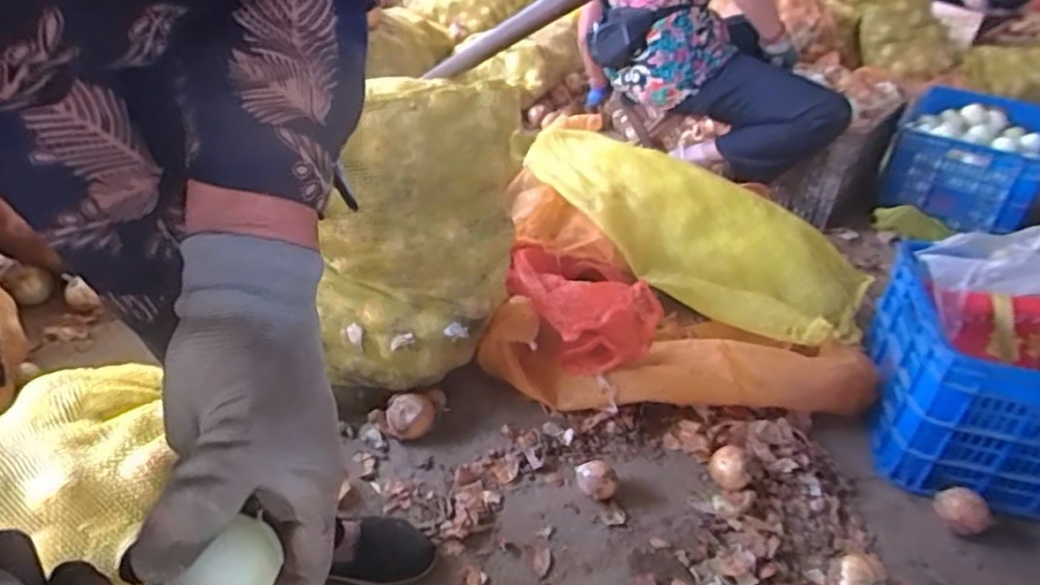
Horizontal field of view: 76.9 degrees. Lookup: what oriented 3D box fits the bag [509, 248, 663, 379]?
[{"bbox_3d":[0.111,0.003,1.231,0.247,0.115,0.330,-3,35,-9],"label":"bag"}]

